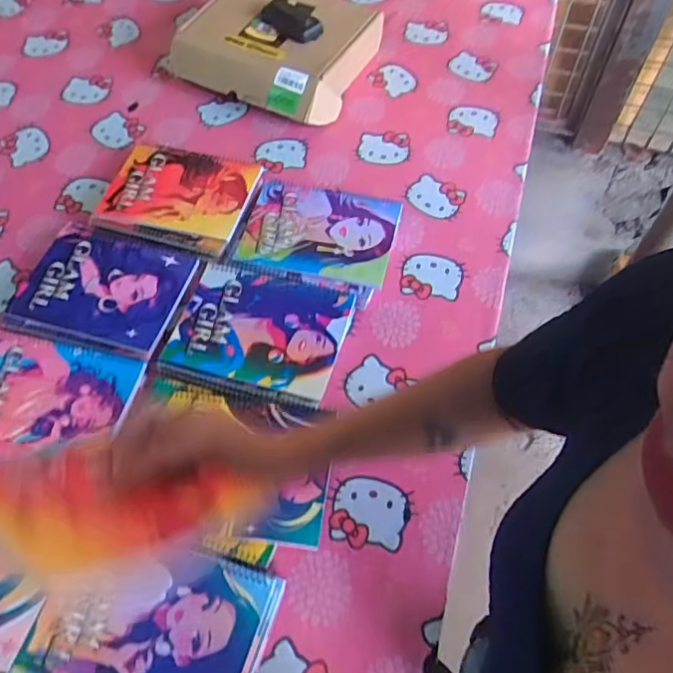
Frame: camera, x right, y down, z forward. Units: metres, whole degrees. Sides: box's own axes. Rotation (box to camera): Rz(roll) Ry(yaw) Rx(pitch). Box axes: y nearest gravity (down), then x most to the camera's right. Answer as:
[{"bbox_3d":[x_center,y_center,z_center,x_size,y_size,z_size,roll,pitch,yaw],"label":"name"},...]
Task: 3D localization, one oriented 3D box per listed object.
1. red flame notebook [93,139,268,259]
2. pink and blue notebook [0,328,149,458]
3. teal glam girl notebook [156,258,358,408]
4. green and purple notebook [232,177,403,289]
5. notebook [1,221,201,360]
[{"bbox_3d":[-0.221,-0.199,0.819,0.202,0.017,0.170,13,60,10],"label":"red flame notebook"},{"bbox_3d":[-0.331,0.067,0.649,0.201,0.017,0.149,11,59,6],"label":"pink and blue notebook"},{"bbox_3d":[-0.092,-0.013,0.700,0.198,0.010,0.172,11,60,8],"label":"teal glam girl notebook"},{"bbox_3d":[-0.022,-0.145,0.780,0.198,0.011,0.157,11,58,7],"label":"green and purple notebook"},{"bbox_3d":[-0.293,-0.060,0.738,0.199,0.024,0.163,12,60,9],"label":"notebook"}]

